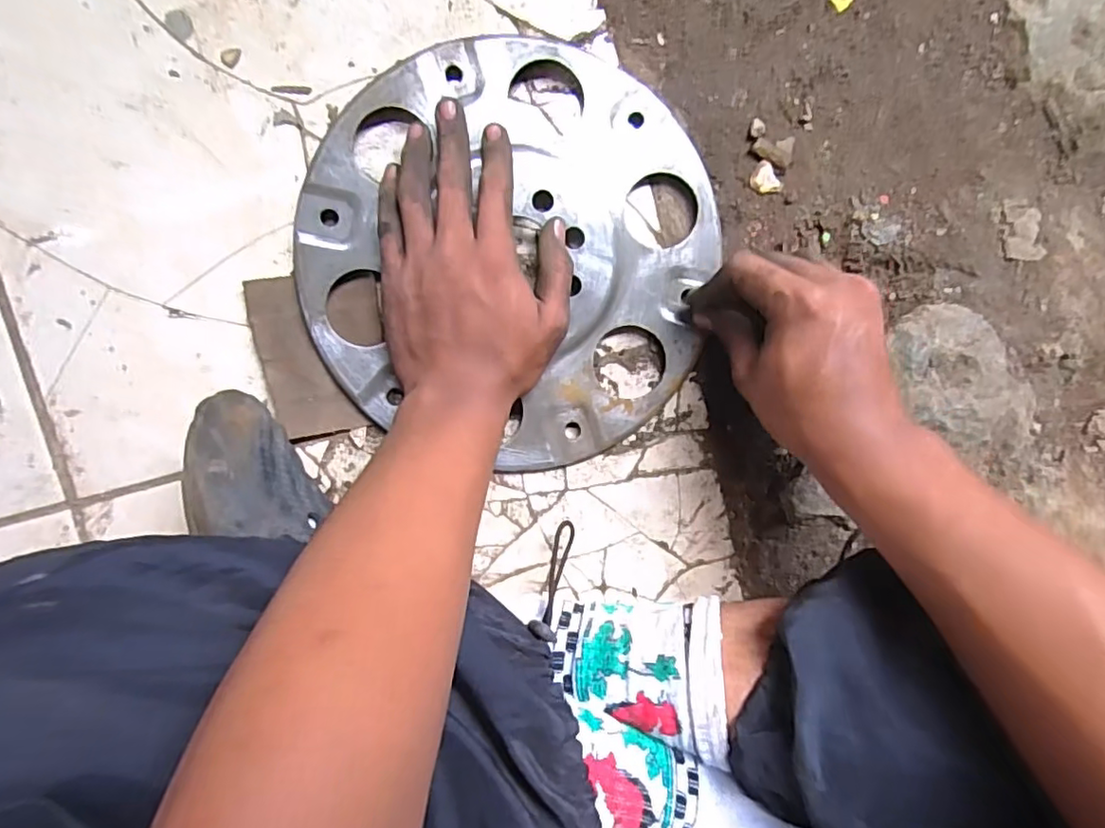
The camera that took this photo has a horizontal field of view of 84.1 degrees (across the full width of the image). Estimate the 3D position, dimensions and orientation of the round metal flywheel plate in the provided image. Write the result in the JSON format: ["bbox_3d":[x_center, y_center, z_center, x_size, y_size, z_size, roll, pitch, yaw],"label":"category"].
[{"bbox_3d":[-0.026,-0.101,0.386,0.256,0.012,0.249,0,95,-5],"label":"round metal flywheel plate"}]

